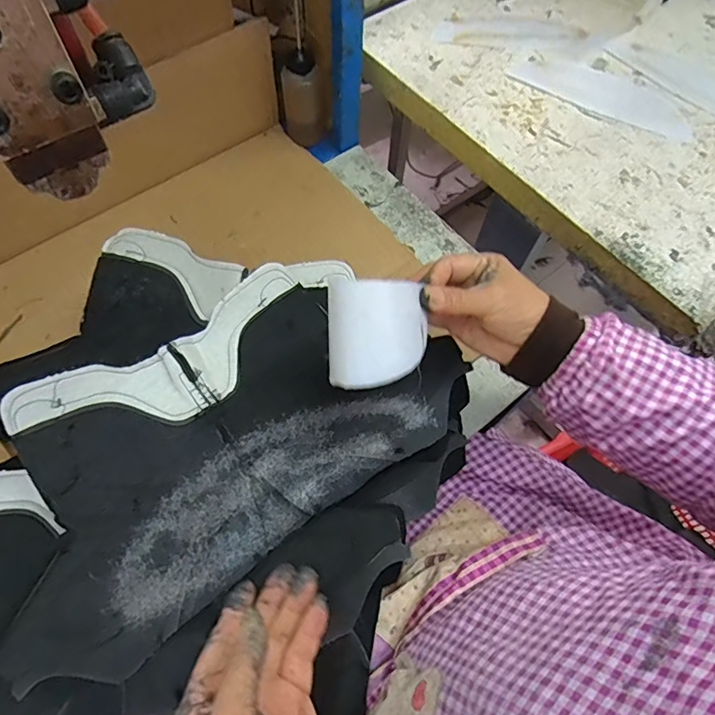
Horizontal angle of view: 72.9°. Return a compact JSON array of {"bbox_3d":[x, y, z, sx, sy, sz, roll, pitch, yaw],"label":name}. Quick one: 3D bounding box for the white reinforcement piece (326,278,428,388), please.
[{"bbox_3d":[0.016,-0.017,0.326,0.071,0.014,0.069,-2,92,-16],"label":"white reinforcement piece"}]

